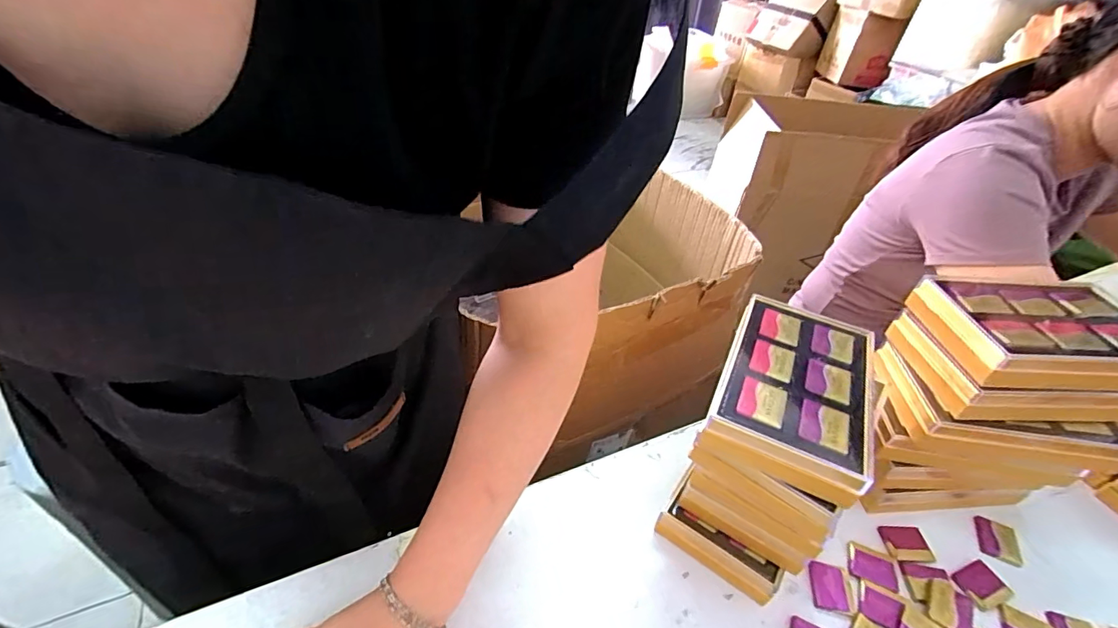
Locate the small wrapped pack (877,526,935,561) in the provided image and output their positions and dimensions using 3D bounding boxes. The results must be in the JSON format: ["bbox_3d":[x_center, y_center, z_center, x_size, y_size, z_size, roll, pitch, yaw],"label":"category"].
[{"bbox_3d":[0.323,0.212,0.448,0.040,0.004,0.031,1,38,-4],"label":"small wrapped pack"}]

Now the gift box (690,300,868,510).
[{"bbox_3d":[0.186,0.055,0.385,0.104,0.032,0.179,21,41,20],"label":"gift box"}]

